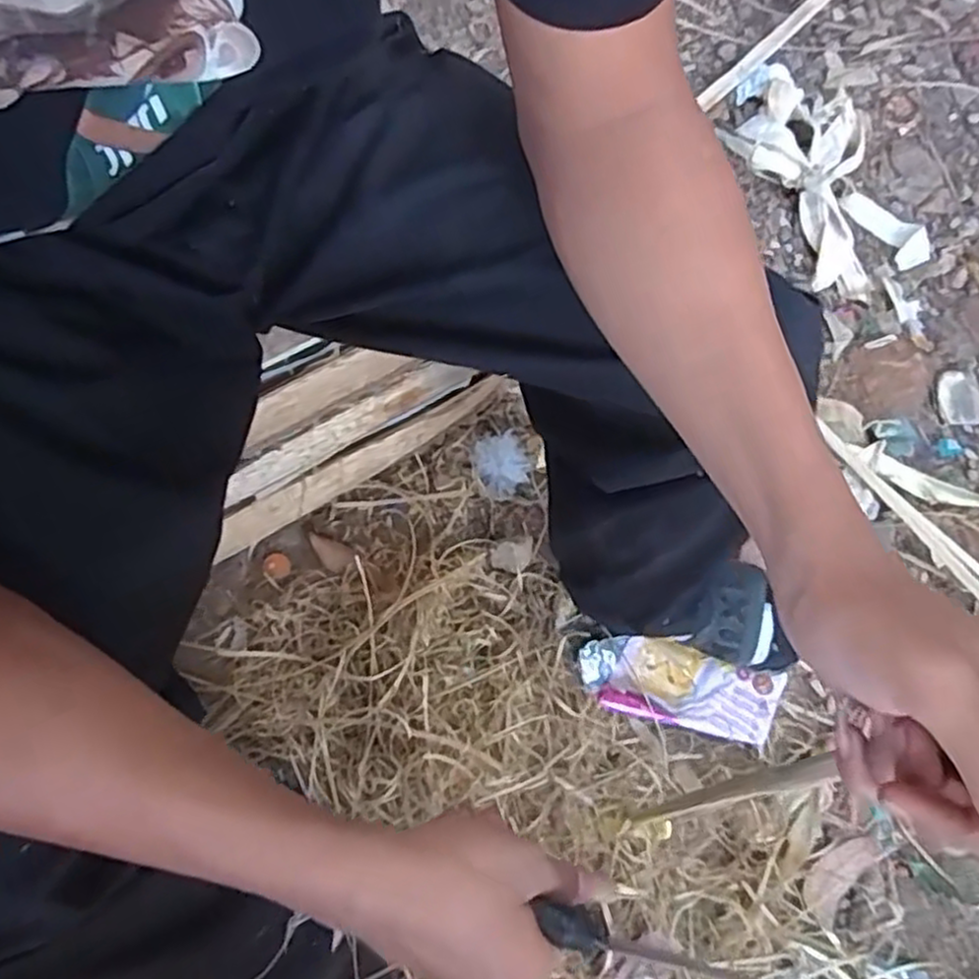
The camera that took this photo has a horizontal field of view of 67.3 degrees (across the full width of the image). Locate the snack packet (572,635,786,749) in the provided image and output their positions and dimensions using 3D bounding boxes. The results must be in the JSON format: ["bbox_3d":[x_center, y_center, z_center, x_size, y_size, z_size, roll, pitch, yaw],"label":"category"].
[{"bbox_3d":[0.206,0.207,0.782,0.215,0.050,0.093,13,71,2],"label":"snack packet"}]

